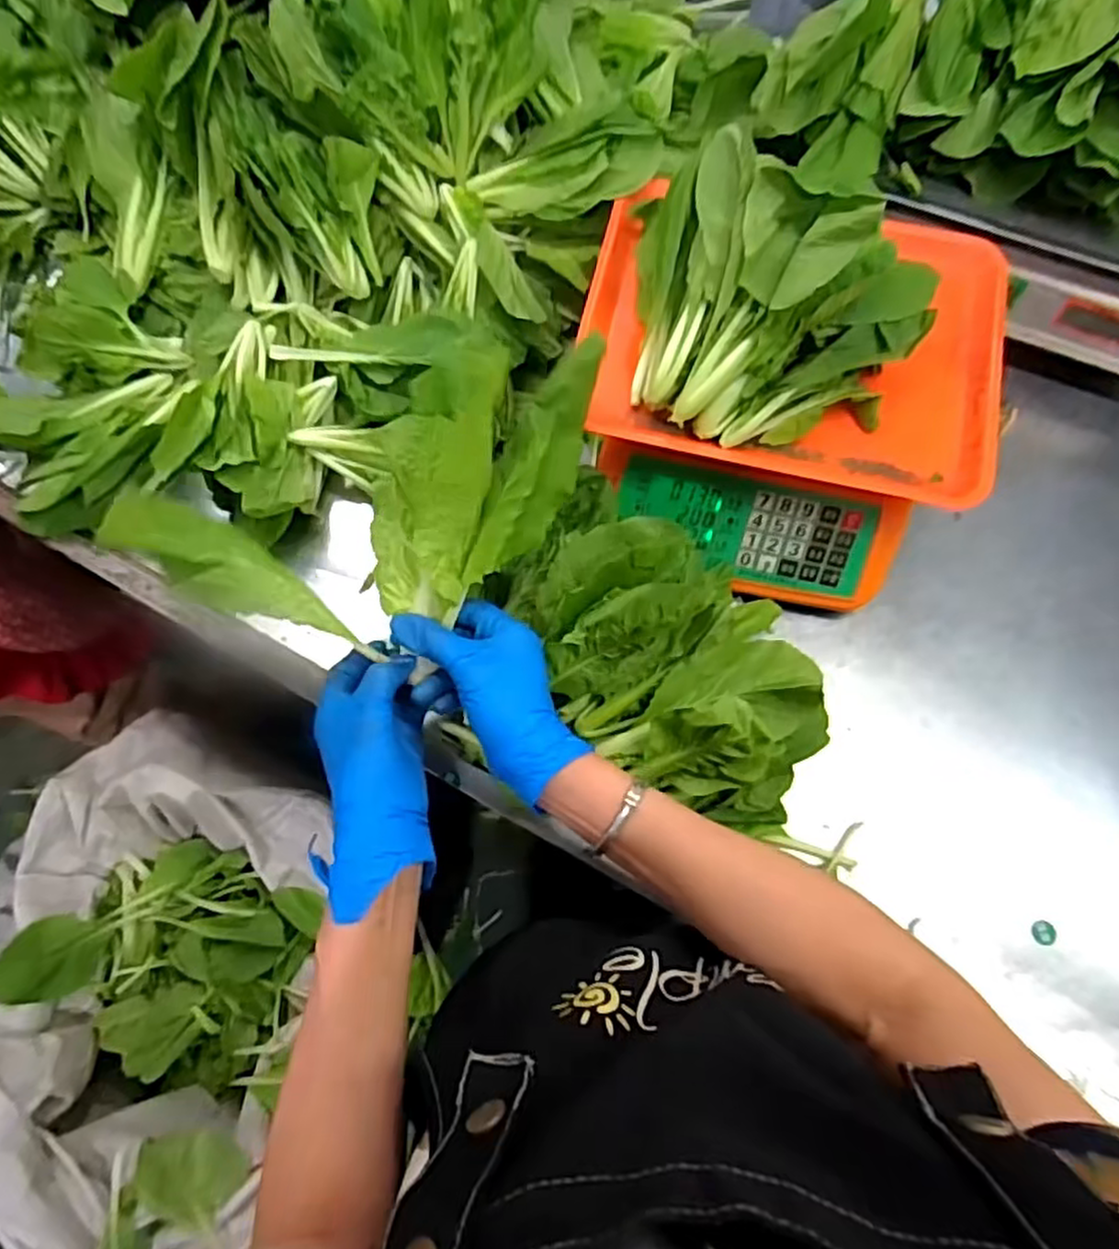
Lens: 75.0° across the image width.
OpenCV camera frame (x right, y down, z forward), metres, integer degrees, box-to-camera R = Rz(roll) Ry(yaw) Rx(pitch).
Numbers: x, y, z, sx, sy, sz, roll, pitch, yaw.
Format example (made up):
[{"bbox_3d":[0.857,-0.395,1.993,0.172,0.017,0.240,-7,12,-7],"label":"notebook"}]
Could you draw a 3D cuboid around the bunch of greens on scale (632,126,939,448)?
[{"bbox_3d":[0.131,-0.207,0.471,0.198,0.120,0.138,26,75,9],"label":"bunch of greens on scale"}]

